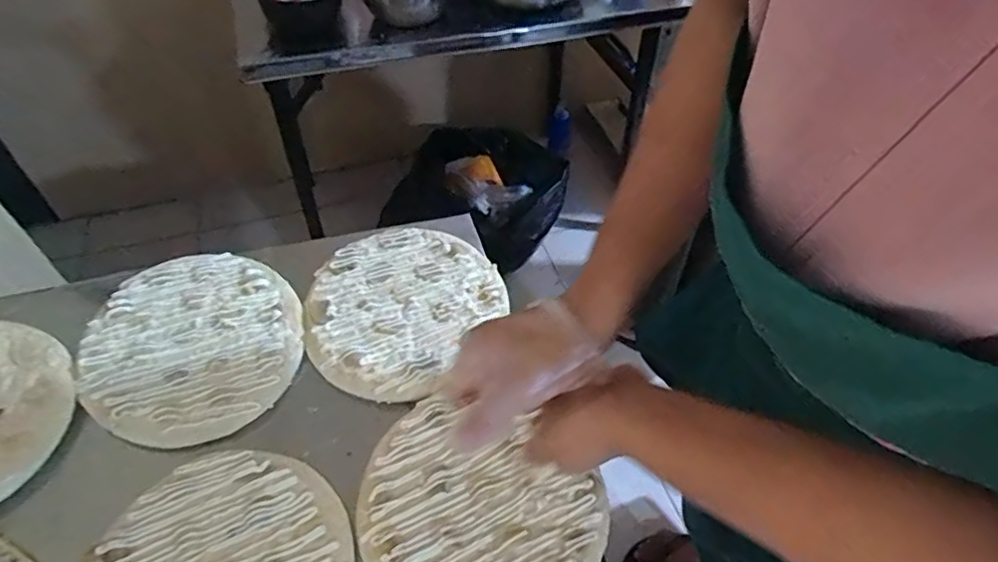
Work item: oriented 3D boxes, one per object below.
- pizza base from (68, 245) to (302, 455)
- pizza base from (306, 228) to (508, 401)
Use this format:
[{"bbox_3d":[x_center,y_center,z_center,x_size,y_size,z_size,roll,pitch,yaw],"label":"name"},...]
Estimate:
[{"bbox_3d":[-0.292,0.055,0.584,0.188,0.025,0.198,-1,51,2],"label":"pizza base"},{"bbox_3d":[-0.104,0.018,0.620,0.175,0.011,0.200,26,57,22],"label":"pizza base"}]

